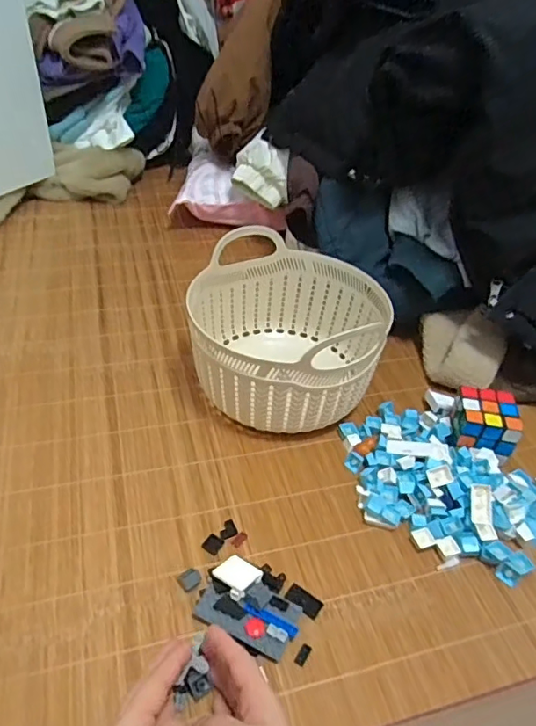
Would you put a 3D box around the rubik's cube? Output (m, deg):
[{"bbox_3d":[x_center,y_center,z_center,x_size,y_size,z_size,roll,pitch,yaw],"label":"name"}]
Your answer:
[{"bbox_3d":[0.238,0.069,0.593,0.062,0.063,0.062,12,42,7],"label":"rubik's cube"}]

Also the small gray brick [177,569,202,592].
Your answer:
[{"bbox_3d":[-0.068,0.187,0.462,0.018,0.009,0.016,-25,50,-31],"label":"small gray brick"}]

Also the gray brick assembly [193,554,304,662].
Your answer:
[{"bbox_3d":[-0.012,0.199,0.448,0.082,0.019,0.068,23,44,19],"label":"gray brick assembly"}]

